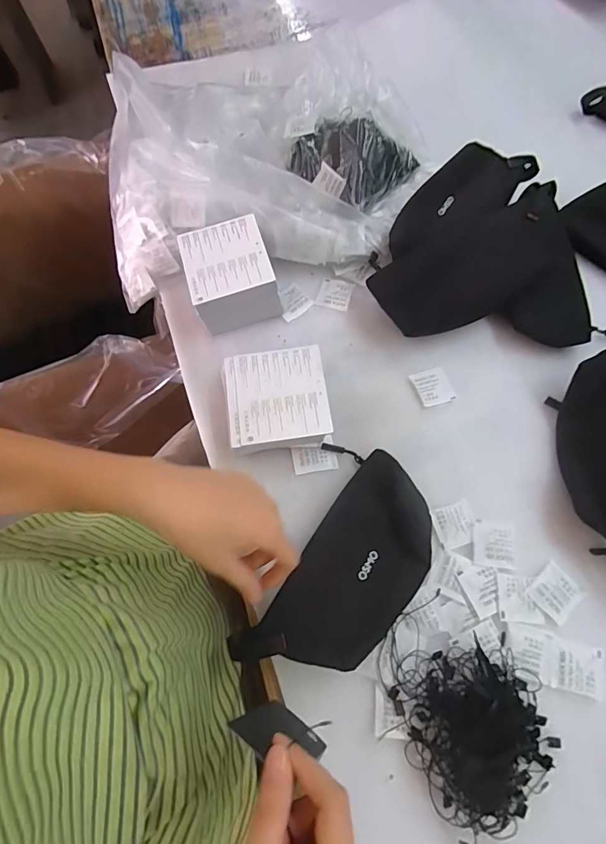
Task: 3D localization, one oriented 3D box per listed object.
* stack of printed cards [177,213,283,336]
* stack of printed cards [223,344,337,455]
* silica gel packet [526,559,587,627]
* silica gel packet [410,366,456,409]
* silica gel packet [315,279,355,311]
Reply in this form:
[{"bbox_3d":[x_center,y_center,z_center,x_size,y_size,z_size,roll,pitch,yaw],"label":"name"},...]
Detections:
[{"bbox_3d":[-0.082,-0.164,0.486,0.090,0.065,0.105,-17,69,-4],"label":"stack of printed cards"},{"bbox_3d":[-0.027,-0.021,0.443,0.101,0.033,0.102,-9,68,-1],"label":"stack of printed cards"},{"bbox_3d":[0.225,0.151,0.380,0.040,0.004,0.039,-39,72,-12],"label":"silica gel packet"},{"bbox_3d":[0.137,-0.037,0.454,0.037,0.005,0.039,-21,69,-5],"label":"silica gel packet"},{"bbox_3d":[0.038,-0.152,0.512,0.040,0.005,0.041,15,70,9],"label":"silica gel packet"}]

